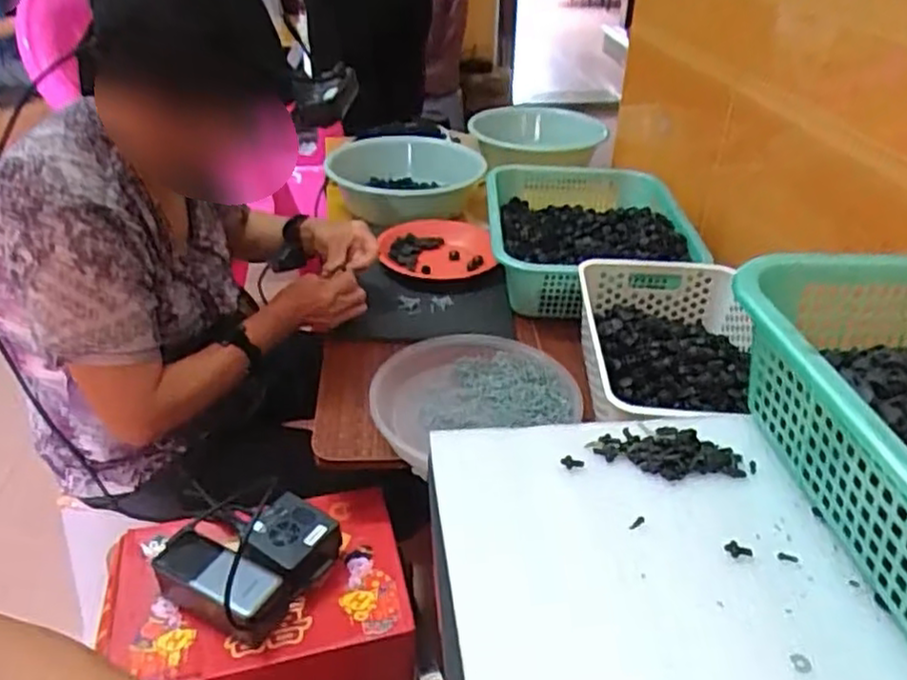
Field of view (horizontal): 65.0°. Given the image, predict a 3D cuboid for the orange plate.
[{"bbox_3d":[-0.029,-0.136,1.147,0.185,0.041,0.199,0,33,0],"label":"orange plate"}]

